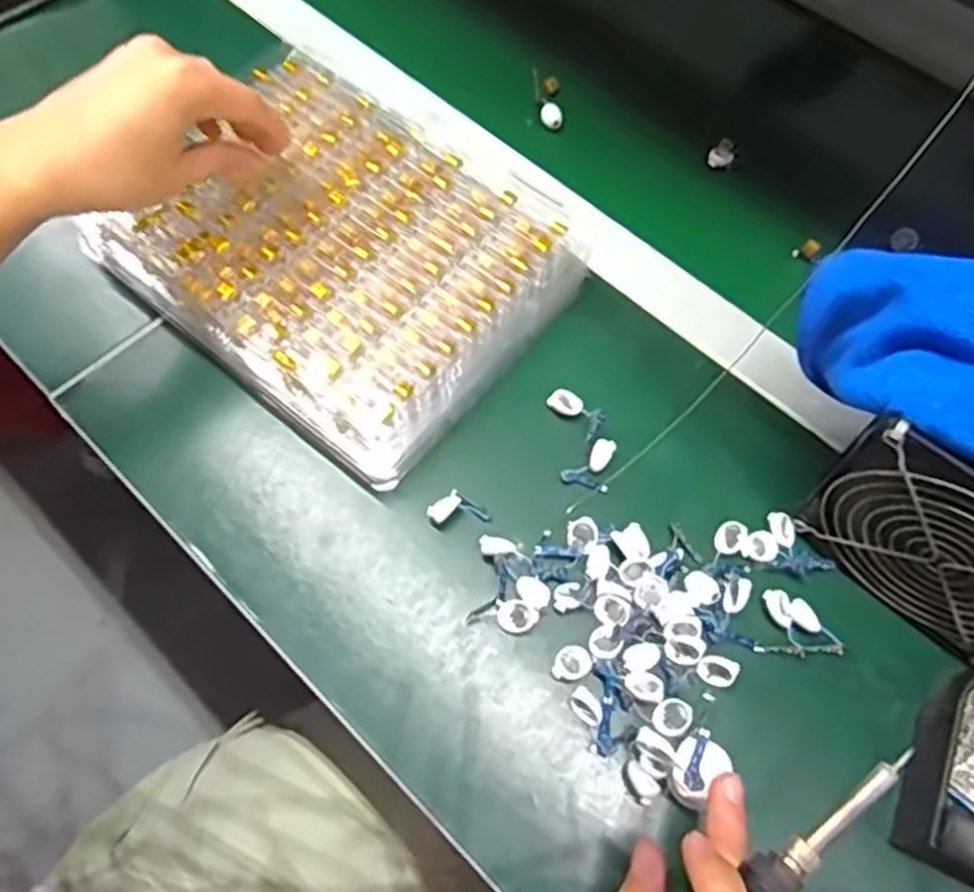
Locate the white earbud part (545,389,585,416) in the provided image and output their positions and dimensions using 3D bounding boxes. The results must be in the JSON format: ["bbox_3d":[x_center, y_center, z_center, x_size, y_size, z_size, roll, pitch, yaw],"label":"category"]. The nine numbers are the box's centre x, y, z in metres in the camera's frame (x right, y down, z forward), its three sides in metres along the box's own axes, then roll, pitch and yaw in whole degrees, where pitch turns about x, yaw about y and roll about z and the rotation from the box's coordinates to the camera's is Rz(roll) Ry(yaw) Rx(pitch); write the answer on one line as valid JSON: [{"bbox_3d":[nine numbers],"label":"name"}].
[{"bbox_3d":[0.046,-0.026,0.451,0.020,0.007,0.014,25,66,10],"label":"white earbud part"}]

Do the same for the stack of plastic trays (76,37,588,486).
[{"bbox_3d":[-0.092,-0.123,0.477,0.258,0.041,0.204,37,69,15],"label":"stack of plastic trays"}]

